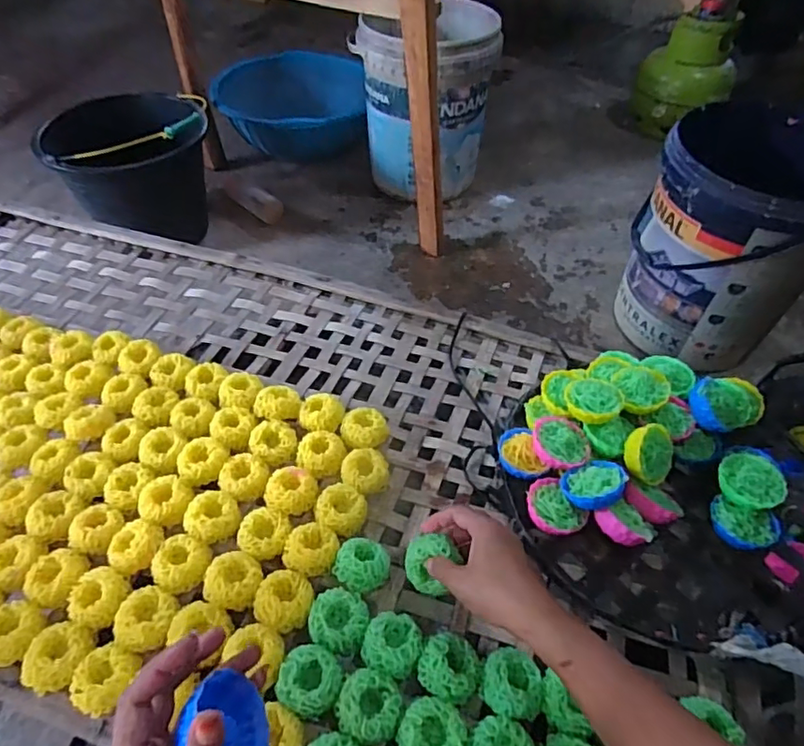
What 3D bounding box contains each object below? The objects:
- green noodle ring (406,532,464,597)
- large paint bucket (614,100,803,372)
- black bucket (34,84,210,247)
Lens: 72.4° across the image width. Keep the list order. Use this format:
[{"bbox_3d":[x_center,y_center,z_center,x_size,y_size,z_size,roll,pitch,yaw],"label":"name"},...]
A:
[{"bbox_3d":[0.027,0.173,0.496,0.047,0.032,0.042,3,49,2],"label":"green noodle ring"},{"bbox_3d":[0.547,-0.208,0.943,0.277,0.360,0.279,1,49,-1],"label":"large paint bucket"},{"bbox_3d":[-0.549,-0.408,1.153,0.285,0.264,0.285,1,49,-1],"label":"black bucket"}]

